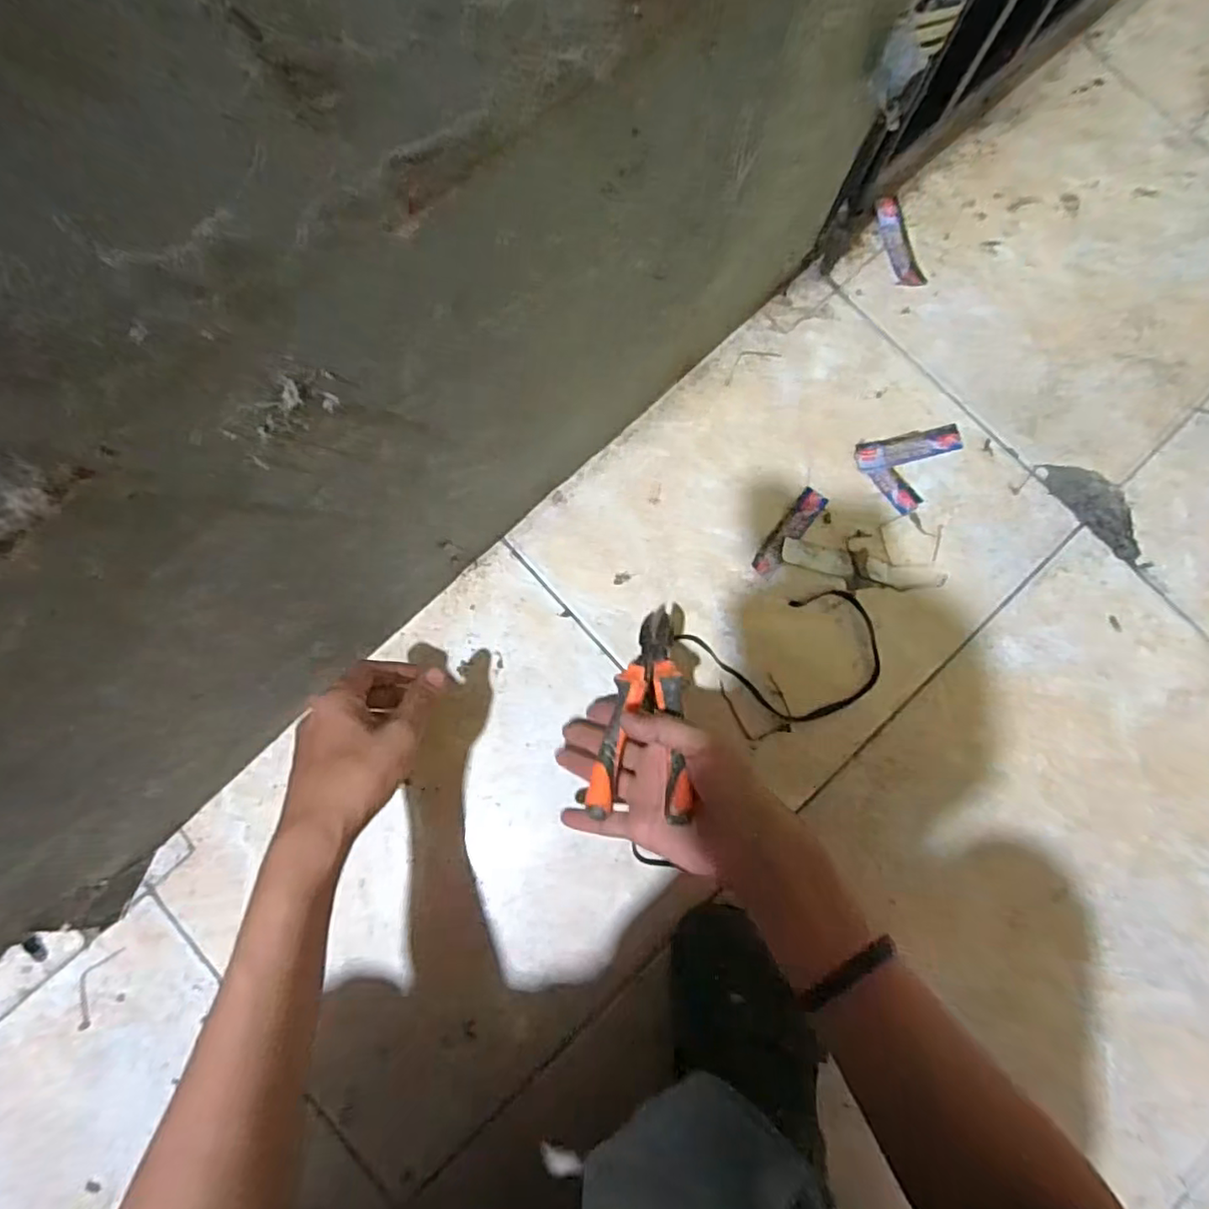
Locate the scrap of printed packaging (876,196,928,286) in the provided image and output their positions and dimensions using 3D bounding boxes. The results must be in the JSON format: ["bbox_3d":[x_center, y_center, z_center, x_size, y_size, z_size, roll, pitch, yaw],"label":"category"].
[{"bbox_3d":[0.290,-0.354,0.624,0.027,0.013,0.089,-13,81,-3],"label":"scrap of printed packaging"}]

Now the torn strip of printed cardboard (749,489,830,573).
[{"bbox_3d":[0.165,-0.065,0.570,0.023,0.004,0.090,38,82,5],"label":"torn strip of printed cardboard"}]

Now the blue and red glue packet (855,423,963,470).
[{"bbox_3d":[0.281,-0.145,0.592,0.097,0.005,0.026,-13,81,-3],"label":"blue and red glue packet"}]

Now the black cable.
[{"bbox_3d":[0.156,0.050,0.545,0.162,0.005,0.100,-17,81,-3],"label":"black cable"}]

